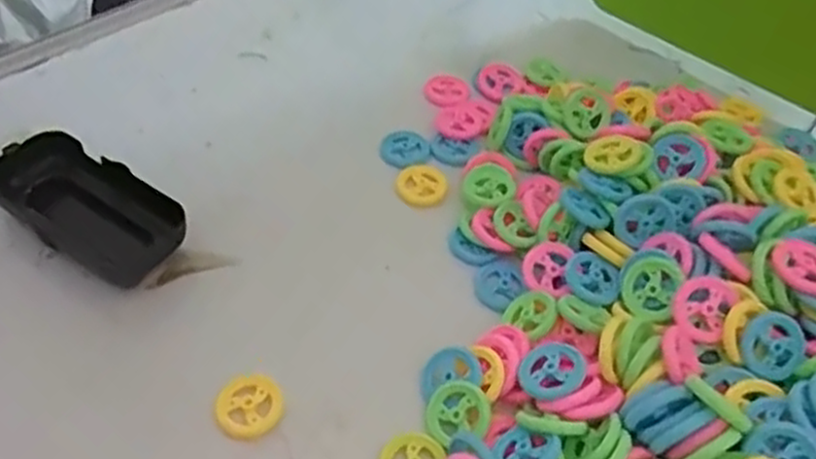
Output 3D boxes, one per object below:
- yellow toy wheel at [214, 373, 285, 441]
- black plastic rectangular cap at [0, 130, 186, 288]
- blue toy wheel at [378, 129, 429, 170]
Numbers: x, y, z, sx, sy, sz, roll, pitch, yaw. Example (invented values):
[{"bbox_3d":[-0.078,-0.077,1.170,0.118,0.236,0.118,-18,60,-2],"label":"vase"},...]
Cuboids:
[{"bbox_3d":[-0.071,0.079,0.335,0.028,0.005,0.030,2,47,-2],"label":"yellow toy wheel"},{"bbox_3d":[-0.170,-0.015,0.397,0.099,0.026,0.051,25,50,18],"label":"black plastic rectangular cap"},{"bbox_3d":[-0.002,-0.049,0.461,0.027,0.004,0.029,5,61,-9],"label":"blue toy wheel"}]

